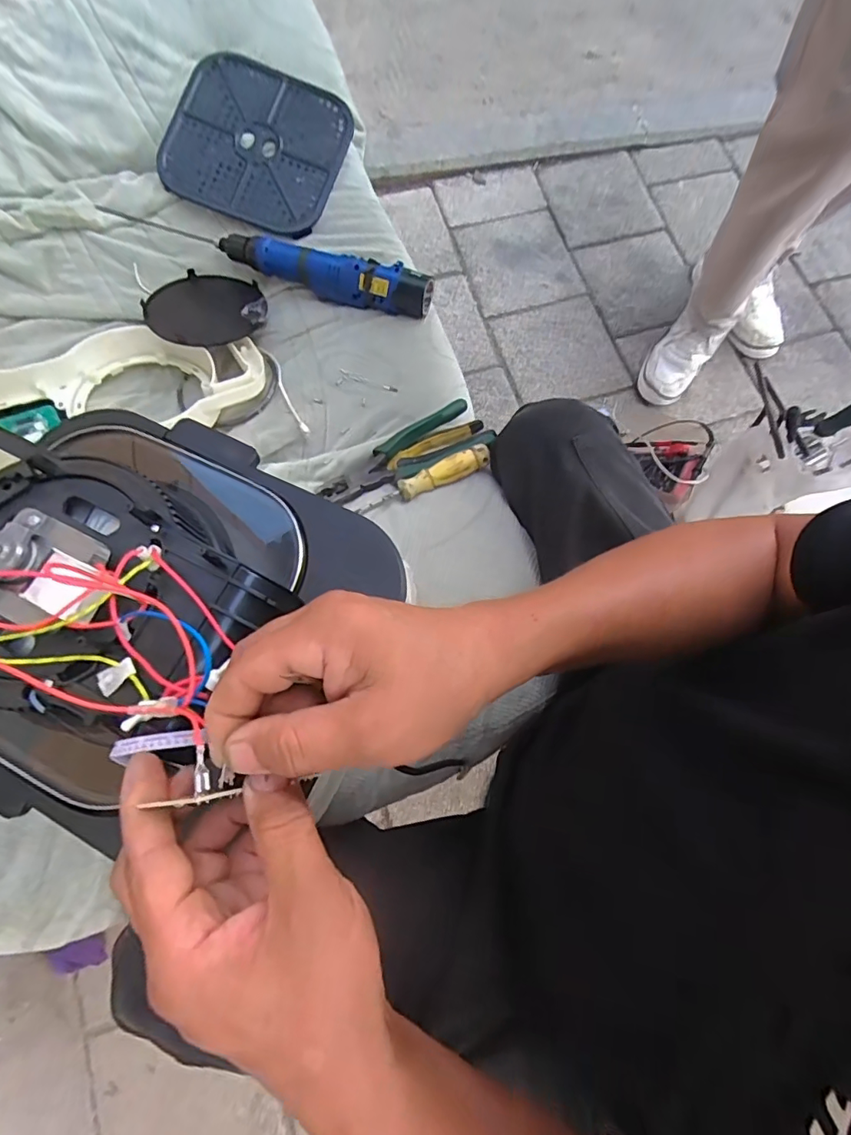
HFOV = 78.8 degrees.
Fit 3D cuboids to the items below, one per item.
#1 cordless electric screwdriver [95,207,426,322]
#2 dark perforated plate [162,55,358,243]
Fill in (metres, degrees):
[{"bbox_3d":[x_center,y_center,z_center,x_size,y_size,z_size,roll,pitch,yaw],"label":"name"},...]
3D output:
[{"bbox_3d":[-0.192,-0.384,0.624,0.407,0.039,0.038,19,74,4],"label":"cordless electric screwdriver"},{"bbox_3d":[-0.219,-0.536,0.659,0.209,0.027,0.181,19,92,0],"label":"dark perforated plate"}]

